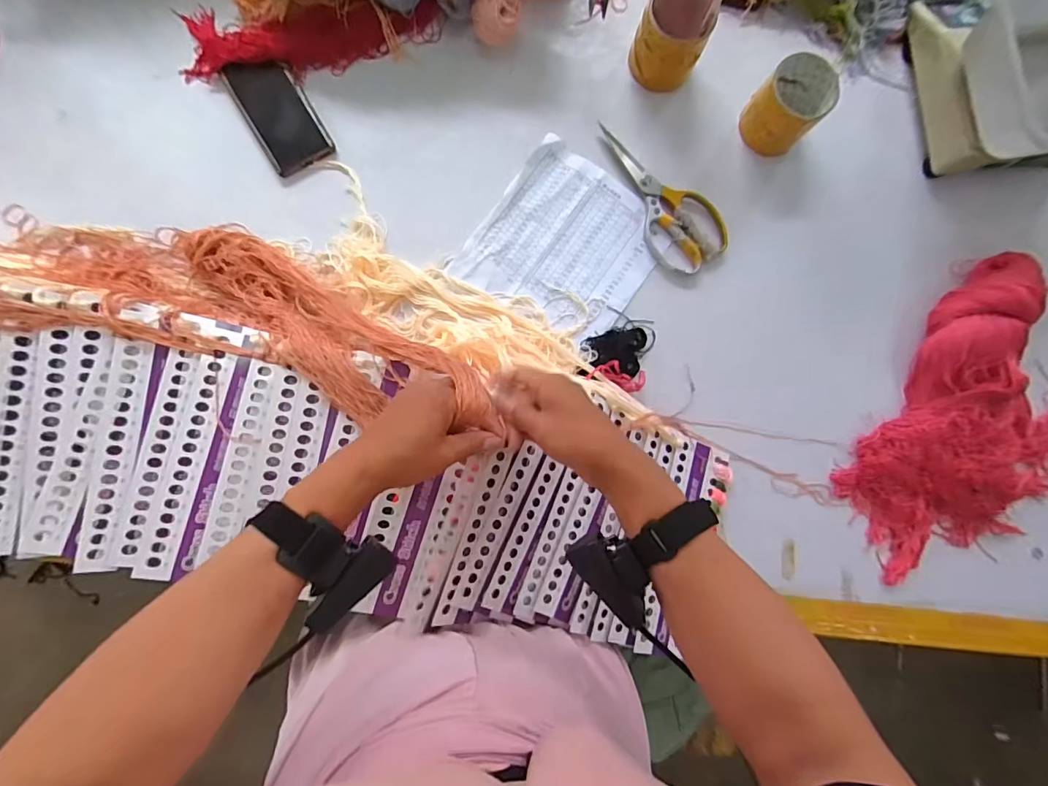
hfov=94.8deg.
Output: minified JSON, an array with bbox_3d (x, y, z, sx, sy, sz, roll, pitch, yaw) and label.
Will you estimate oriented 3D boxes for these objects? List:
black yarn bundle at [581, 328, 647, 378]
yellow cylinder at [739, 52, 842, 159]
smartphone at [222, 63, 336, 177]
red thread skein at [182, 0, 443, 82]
[{"bbox_3d":[0.112,-0.057,0.592,0.075,0.023,0.060,14,85,-3],"label":"black yarn bundle"},{"bbox_3d":[0.327,-0.356,0.603,0.083,0.069,0.092,40,84,-1],"label":"yellow cylinder"},{"bbox_3d":[-0.298,-0.340,0.584,0.075,0.014,0.141,-30,89,-6],"label":"smartphone"},{"bbox_3d":[-0.255,-0.433,0.582,0.300,0.031,0.084,-3,86,-5],"label":"red thread skein"}]

